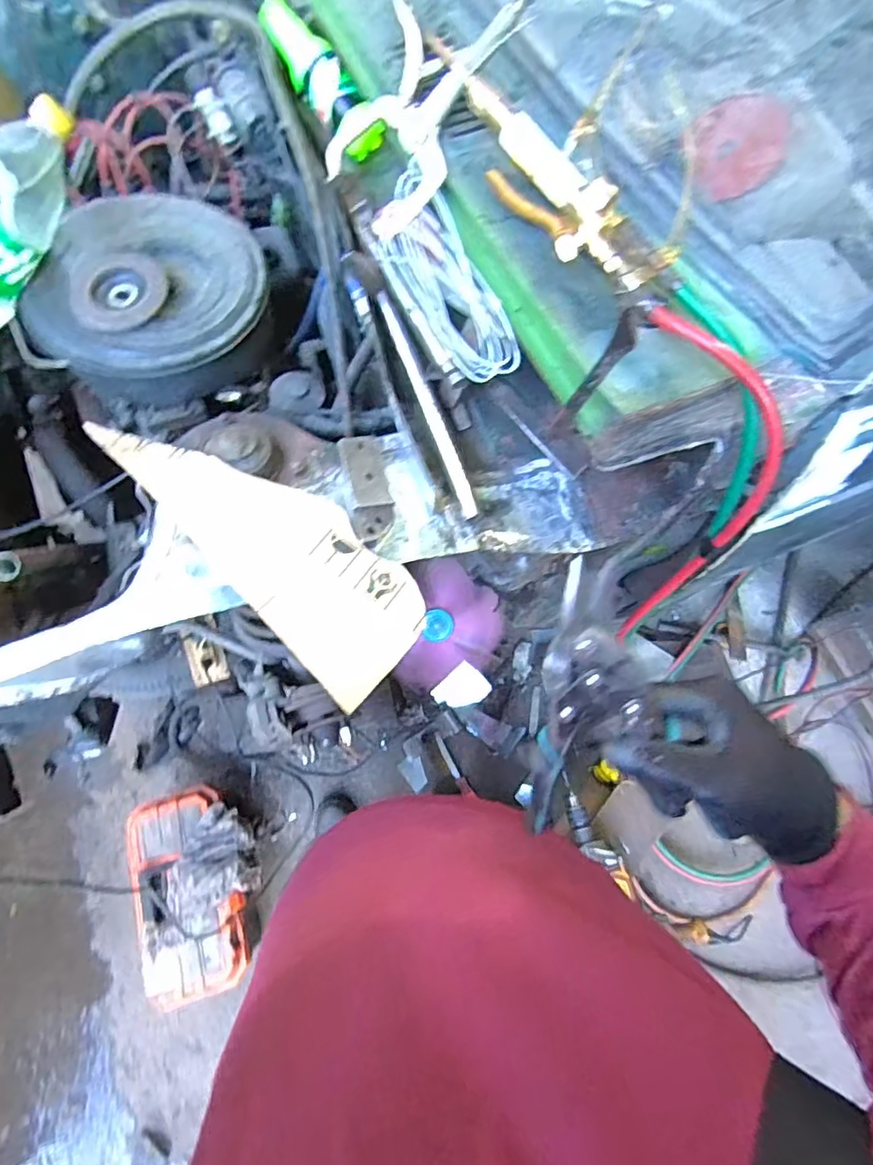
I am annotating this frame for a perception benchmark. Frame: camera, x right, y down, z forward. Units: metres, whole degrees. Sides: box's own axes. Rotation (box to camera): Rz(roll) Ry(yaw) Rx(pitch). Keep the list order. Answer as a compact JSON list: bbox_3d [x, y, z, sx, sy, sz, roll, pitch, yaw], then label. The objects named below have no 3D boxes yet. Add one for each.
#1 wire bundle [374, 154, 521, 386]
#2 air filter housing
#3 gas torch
[{"bbox_3d":[0.002,-0.298,0.550,0.078,0.042,0.220,-28,87,-12],"label":"wire bundle"},{"bbox_3d":[-0.309,-0.315,0.614,0.234,0.088,0.237,1,70,-2],"label":"air filter housing"},{"bbox_3d":[0.087,-0.388,0.526,0.061,0.059,0.344,-34,75,-13],"label":"gas torch"}]

